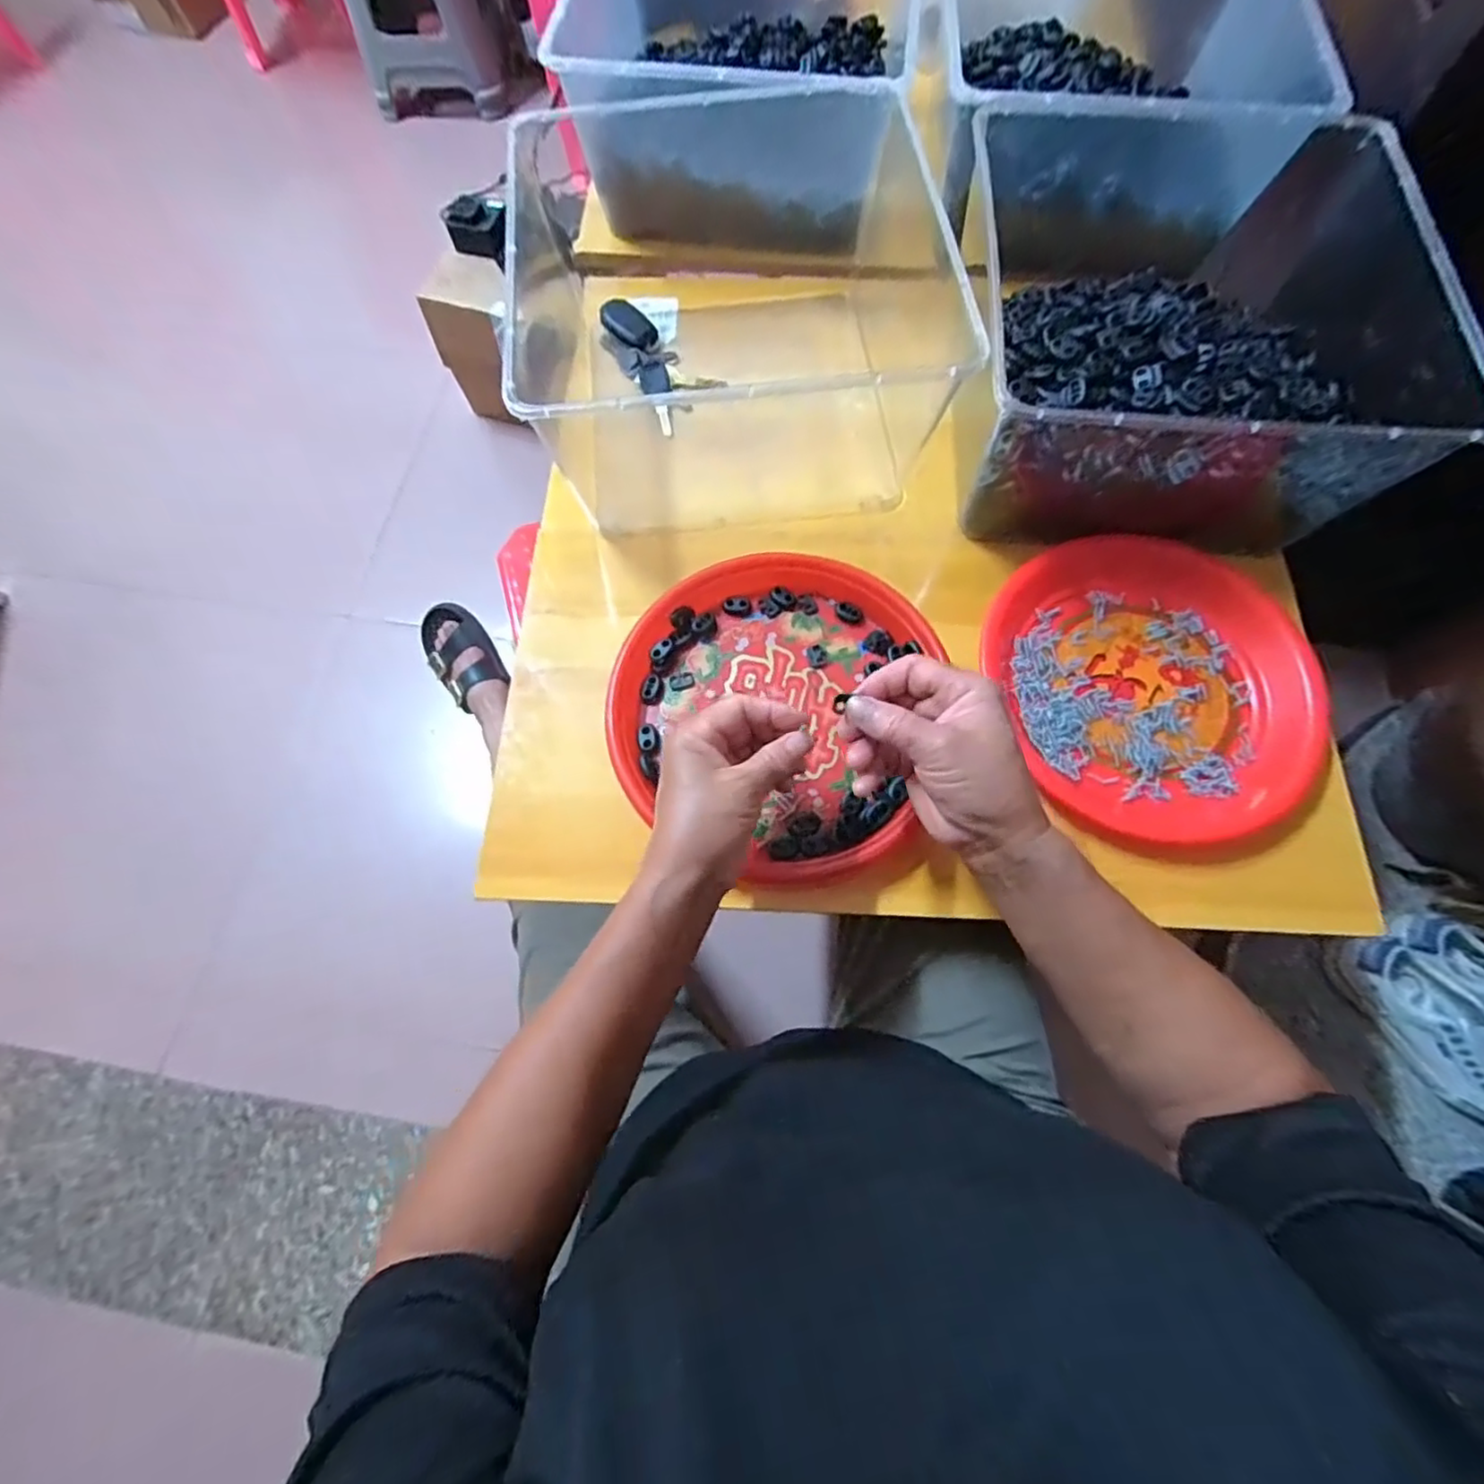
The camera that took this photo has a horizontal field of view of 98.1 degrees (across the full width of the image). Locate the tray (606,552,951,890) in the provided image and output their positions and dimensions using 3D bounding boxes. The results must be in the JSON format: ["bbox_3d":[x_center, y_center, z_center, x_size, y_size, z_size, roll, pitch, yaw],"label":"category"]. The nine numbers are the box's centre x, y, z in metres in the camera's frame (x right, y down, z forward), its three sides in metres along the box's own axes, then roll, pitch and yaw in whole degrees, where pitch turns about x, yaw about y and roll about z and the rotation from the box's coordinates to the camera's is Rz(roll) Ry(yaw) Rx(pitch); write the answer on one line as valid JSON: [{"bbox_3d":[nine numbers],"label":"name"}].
[{"bbox_3d":[0.022,-0.024,0.457,0.216,0.028,0.231,0,71,1],"label":"tray"}]

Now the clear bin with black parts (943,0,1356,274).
[{"bbox_3d":[0.329,-0.621,0.601,0.308,0.134,0.401,10,71,4],"label":"clear bin with black parts"}]

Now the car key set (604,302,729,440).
[{"bbox_3d":[-0.073,-0.347,0.581,0.068,0.013,0.153,-28,72,-8],"label":"car key set"}]

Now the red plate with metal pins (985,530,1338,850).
[{"bbox_3d":[0.288,-0.042,0.452,0.210,0.029,0.223,0,71,1],"label":"red plate with metal pins"}]

